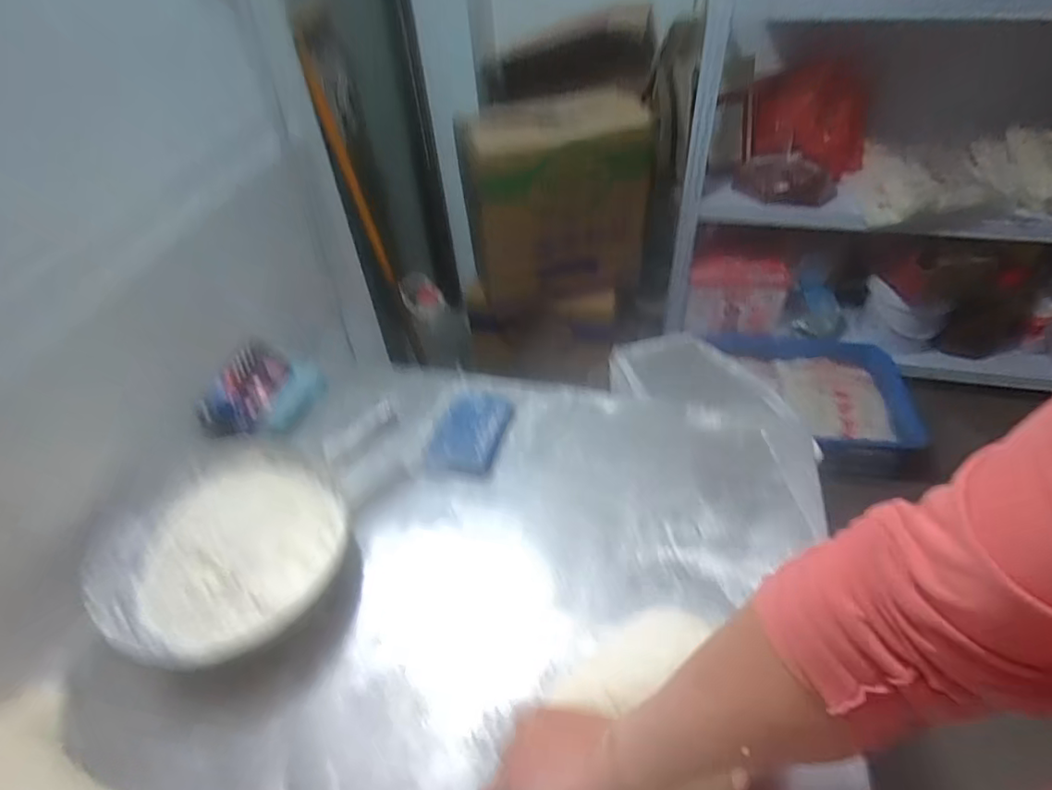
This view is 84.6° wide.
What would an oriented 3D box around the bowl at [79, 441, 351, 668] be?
[{"bbox_3d":[-0.331,0.161,0.638,0.242,0.065,0.241,0,46,0],"label":"bowl"}]

